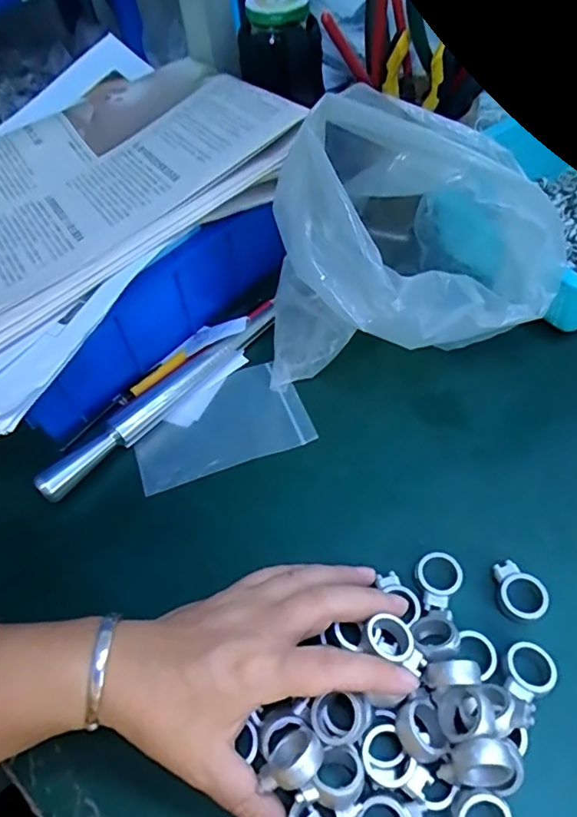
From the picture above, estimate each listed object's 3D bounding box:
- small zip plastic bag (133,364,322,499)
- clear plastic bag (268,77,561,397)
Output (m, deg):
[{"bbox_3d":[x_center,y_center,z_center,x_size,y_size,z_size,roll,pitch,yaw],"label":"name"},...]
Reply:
[{"bbox_3d":[-0.050,0.012,0.404,0.122,0.006,0.076,-20,54,-7],"label":"small zip plastic bag"},{"bbox_3d":[0.064,-0.096,0.365,0.156,0.178,0.160,-32,57,-17],"label":"clear plastic bag"}]

